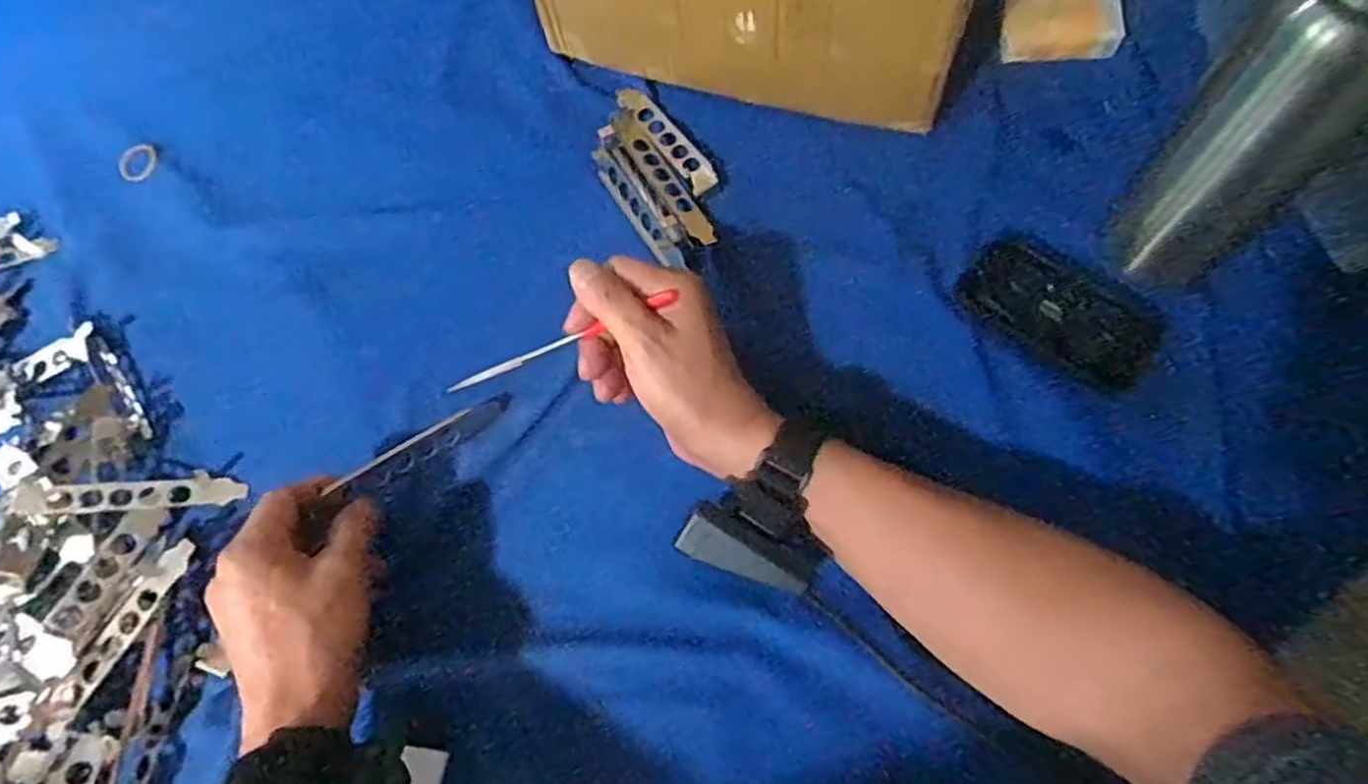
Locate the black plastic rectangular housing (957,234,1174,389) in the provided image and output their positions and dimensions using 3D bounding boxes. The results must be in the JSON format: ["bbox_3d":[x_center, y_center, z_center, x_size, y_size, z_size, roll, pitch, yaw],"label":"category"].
[{"bbox_3d":[0.226,-0.050,0.453,0.112,0.025,0.060,35,75,16],"label":"black plastic rectangular housing"}]

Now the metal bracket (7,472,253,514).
[{"bbox_3d":[-0.335,0.062,0.458,0.124,0.010,0.020,-1,67,-12],"label":"metal bracket"}]

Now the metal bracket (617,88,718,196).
[{"bbox_3d":[-0.012,-0.183,0.534,0.025,0.011,0.112,-32,70,-10],"label":"metal bracket"}]

